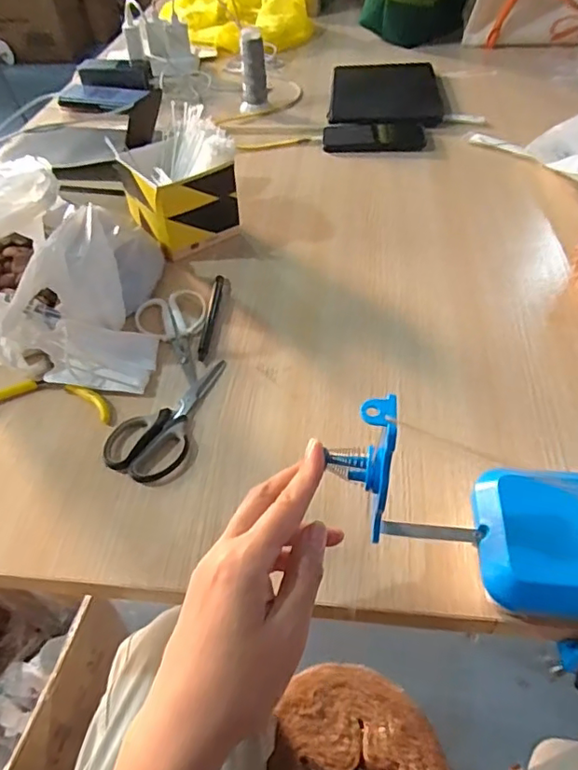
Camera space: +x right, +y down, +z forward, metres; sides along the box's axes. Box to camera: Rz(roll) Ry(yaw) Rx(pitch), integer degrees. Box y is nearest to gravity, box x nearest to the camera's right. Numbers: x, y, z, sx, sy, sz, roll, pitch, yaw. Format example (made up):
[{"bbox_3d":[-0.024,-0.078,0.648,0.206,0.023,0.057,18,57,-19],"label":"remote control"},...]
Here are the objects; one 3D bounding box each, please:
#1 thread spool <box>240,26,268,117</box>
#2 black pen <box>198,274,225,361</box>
[{"bbox_3d":[-0.062,-0.537,0.955,0.046,0.125,0.035,0,47,1],"label":"thread spool"},{"bbox_3d":[-0.084,-0.075,0.599,0.011,0.006,0.130,3,47,3],"label":"black pen"}]

